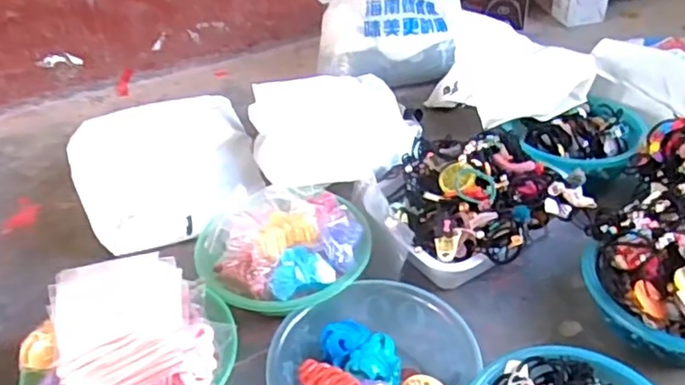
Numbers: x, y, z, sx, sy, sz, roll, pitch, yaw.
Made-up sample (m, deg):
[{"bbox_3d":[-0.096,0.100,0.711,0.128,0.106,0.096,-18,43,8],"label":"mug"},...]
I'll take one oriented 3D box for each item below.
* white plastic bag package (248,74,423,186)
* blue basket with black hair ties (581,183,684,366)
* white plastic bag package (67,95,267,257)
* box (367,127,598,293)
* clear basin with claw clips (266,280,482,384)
[{"bbox_3d":[-0.010,-0.108,1.074,0.284,0.083,0.240,-10,39,-7],"label":"white plastic bag package"},{"bbox_3d":[0.409,0.106,0.794,0.206,0.133,0.236,-18,41,-17],"label":"blue basket with black hair ties"},{"bbox_3d":[-0.289,-0.044,1.048,0.299,0.076,0.318,-22,42,-21],"label":"white plastic bag package"},{"bbox_3d":[0.192,0.004,0.908,0.291,0.111,0.234,-21,42,-20],"label":"box"},{"bbox_3d":[0.031,0.212,0.732,0.219,0.069,0.219,-2,39,2],"label":"clear basin with claw clips"}]

